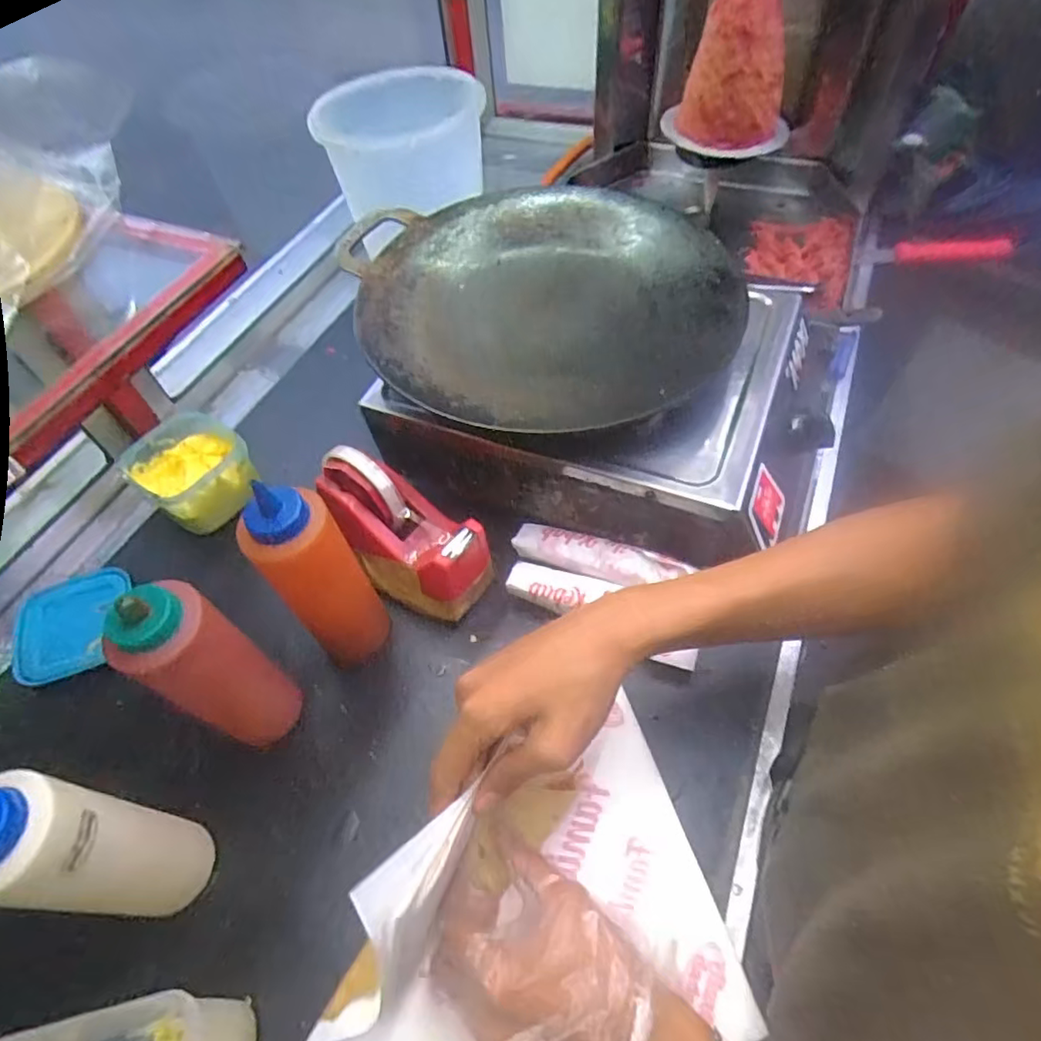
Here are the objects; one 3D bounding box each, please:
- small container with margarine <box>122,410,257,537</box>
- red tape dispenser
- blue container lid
[{"bbox_3d":[-0.332,-0.046,0.626,0.117,0.068,0.102,36,64,26],"label":"small container with margarine"},{"bbox_3d":[-0.100,0.014,0.525,0.153,0.120,0.072,27,60,22],"label":"red tape dispenser"},{"bbox_3d":[-0.413,0.094,0.560,0.088,0.020,0.095,-17,58,-12],"label":"blue container lid"}]

